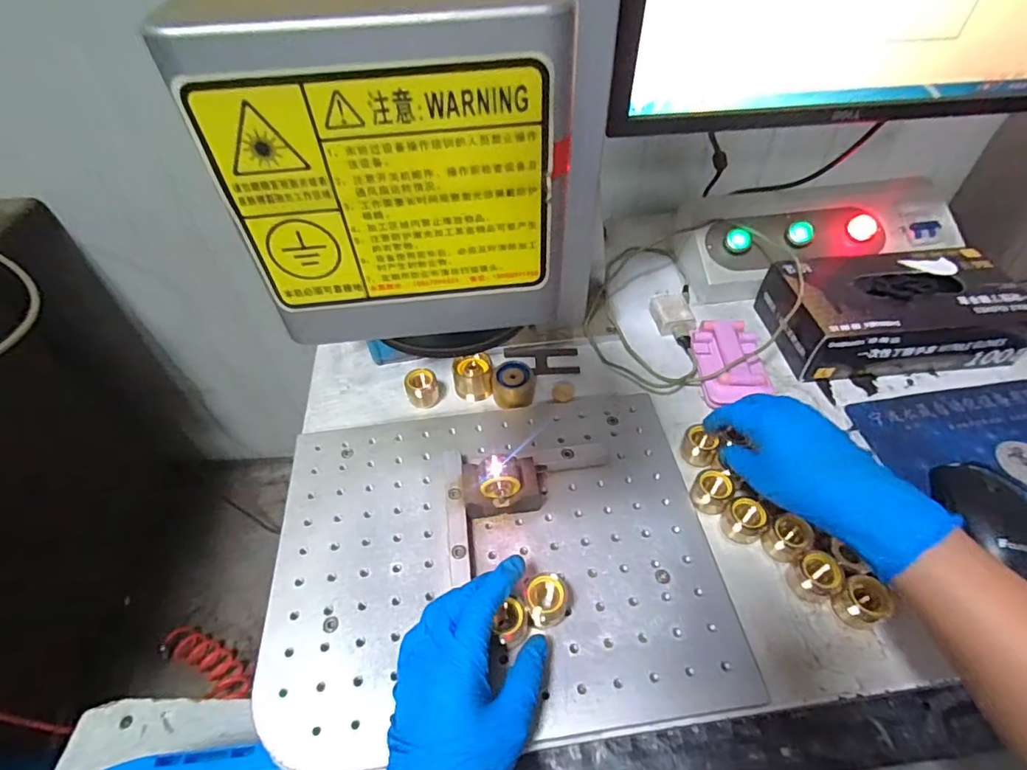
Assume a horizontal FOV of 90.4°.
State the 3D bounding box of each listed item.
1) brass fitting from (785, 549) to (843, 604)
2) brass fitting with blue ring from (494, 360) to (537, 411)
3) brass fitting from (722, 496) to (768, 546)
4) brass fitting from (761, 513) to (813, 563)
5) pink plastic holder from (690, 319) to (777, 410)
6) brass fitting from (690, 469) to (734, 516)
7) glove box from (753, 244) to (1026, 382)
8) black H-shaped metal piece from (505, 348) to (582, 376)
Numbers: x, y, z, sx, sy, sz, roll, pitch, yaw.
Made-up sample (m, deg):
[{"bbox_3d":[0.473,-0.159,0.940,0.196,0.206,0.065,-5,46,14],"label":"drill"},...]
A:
[{"bbox_3d":[0.224,0.142,0.380,0.029,0.024,0.031,-1,50,1],"label":"brass fitting"},{"bbox_3d":[0.001,-0.003,0.503,0.040,0.025,0.040,5,50,5],"label":"brass fitting with blue ring"},{"bbox_3d":[0.184,0.107,0.404,0.027,0.028,0.028,-1,50,1],"label":"brass fitting"},{"bbox_3d":[0.214,0.121,0.399,0.028,0.023,0.028,33,58,26],"label":"brass fitting"},{"bbox_3d":[0.223,-0.024,0.519,0.064,0.025,0.104,1,50,2],"label":"pink plastic holder"},{"bbox_3d":[0.164,0.085,0.420,0.028,0.026,0.029,29,56,24],"label":"brass fitting"},{"bbox_3d":[0.391,-0.077,0.530,0.223,0.070,0.119,-5,50,-3],"label":"glove box"},{"bbox_3d":[0.030,-0.026,0.545,0.077,0.004,0.039,-1,50,1],"label":"black H-shaped metal piece"}]

